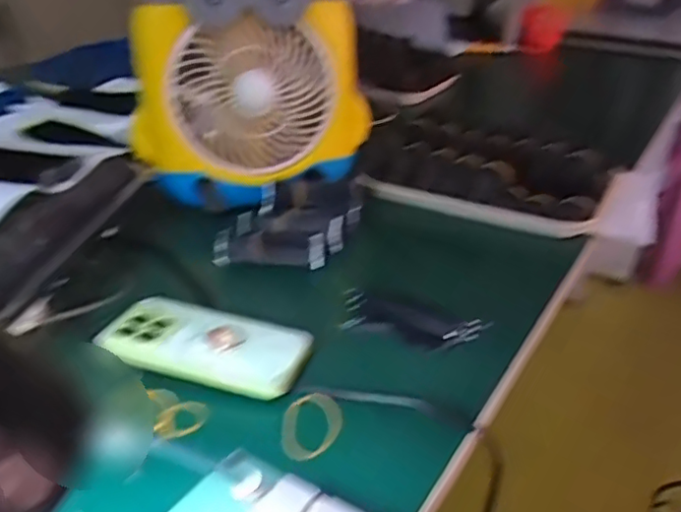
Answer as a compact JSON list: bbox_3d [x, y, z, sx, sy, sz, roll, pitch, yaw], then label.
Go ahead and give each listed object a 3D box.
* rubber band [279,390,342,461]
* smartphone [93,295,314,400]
[{"bbox_3d":[-0.020,0.119,0.426,0.042,0.008,0.056,-1,32,-5],"label":"rubber band"},{"bbox_3d":[-0.106,0.068,0.479,0.156,0.010,0.083,13,33,13],"label":"smartphone"}]

